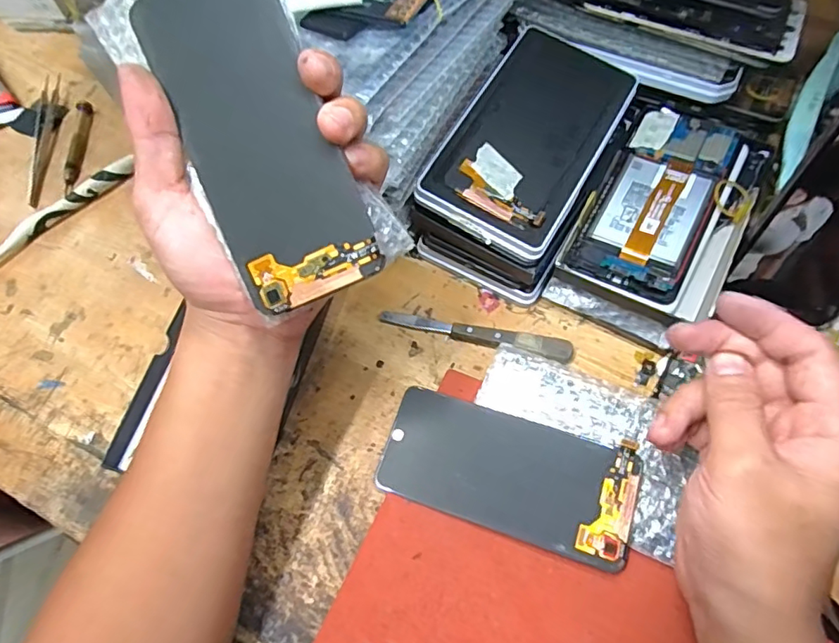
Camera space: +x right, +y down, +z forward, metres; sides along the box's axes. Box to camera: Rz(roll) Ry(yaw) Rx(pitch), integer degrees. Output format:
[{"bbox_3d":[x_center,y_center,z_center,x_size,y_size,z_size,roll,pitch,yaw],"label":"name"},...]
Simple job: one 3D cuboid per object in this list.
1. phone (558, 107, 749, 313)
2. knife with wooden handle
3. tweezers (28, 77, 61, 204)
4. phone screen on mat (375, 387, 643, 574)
[{"bbox_3d":[0.170,-0.087,0.377,0.081,0.014,0.159,27,69,15],"label":"phone"},{"bbox_3d":[0.040,0.008,0.381,0.137,0.014,0.017,13,66,9],"label":"knife with wooden handle"},{"bbox_3d":[-0.345,-0.169,0.486,0.014,0.008,0.152,-7,65,-1],"label":"tweezers"},{"bbox_3d":[0.054,0.094,0.333,0.152,0.010,0.071,13,74,13],"label":"phone screen on mat"}]

